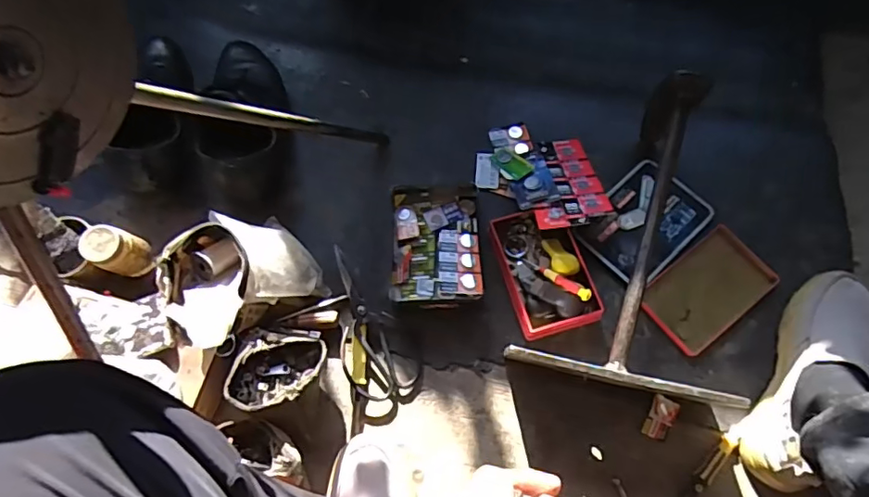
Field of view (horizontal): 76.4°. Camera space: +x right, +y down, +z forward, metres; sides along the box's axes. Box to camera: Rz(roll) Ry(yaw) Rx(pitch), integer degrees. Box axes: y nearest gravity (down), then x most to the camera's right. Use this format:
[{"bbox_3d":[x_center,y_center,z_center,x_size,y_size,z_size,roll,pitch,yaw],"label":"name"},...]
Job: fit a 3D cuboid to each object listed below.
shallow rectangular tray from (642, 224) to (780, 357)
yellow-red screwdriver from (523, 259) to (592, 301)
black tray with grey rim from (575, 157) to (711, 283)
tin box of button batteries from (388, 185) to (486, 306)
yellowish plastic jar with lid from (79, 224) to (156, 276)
[{"bbox_3d":[0.346,0.050,0.699,0.161,0.015,0.097,-38,74,-10],"label":"shallow rectangular tray"},{"bbox_3d":[0.152,0.037,0.690,0.017,0.017,0.104,-47,46,-12],"label":"yellow-red screwdriver"},{"bbox_3d":[0.275,-0.033,0.731,0.157,0.018,0.113,-42,75,-11],"label":"black tray with grey rim"},{"bbox_3d":[0.003,-0.009,0.728,0.115,0.030,0.173,0,72,3],"label":"tin box of button batteries"},{"bbox_3d":[-0.394,0.005,0.693,0.051,0.092,0.051,-1,70,2],"label":"yellowish plastic jar with lid"}]

